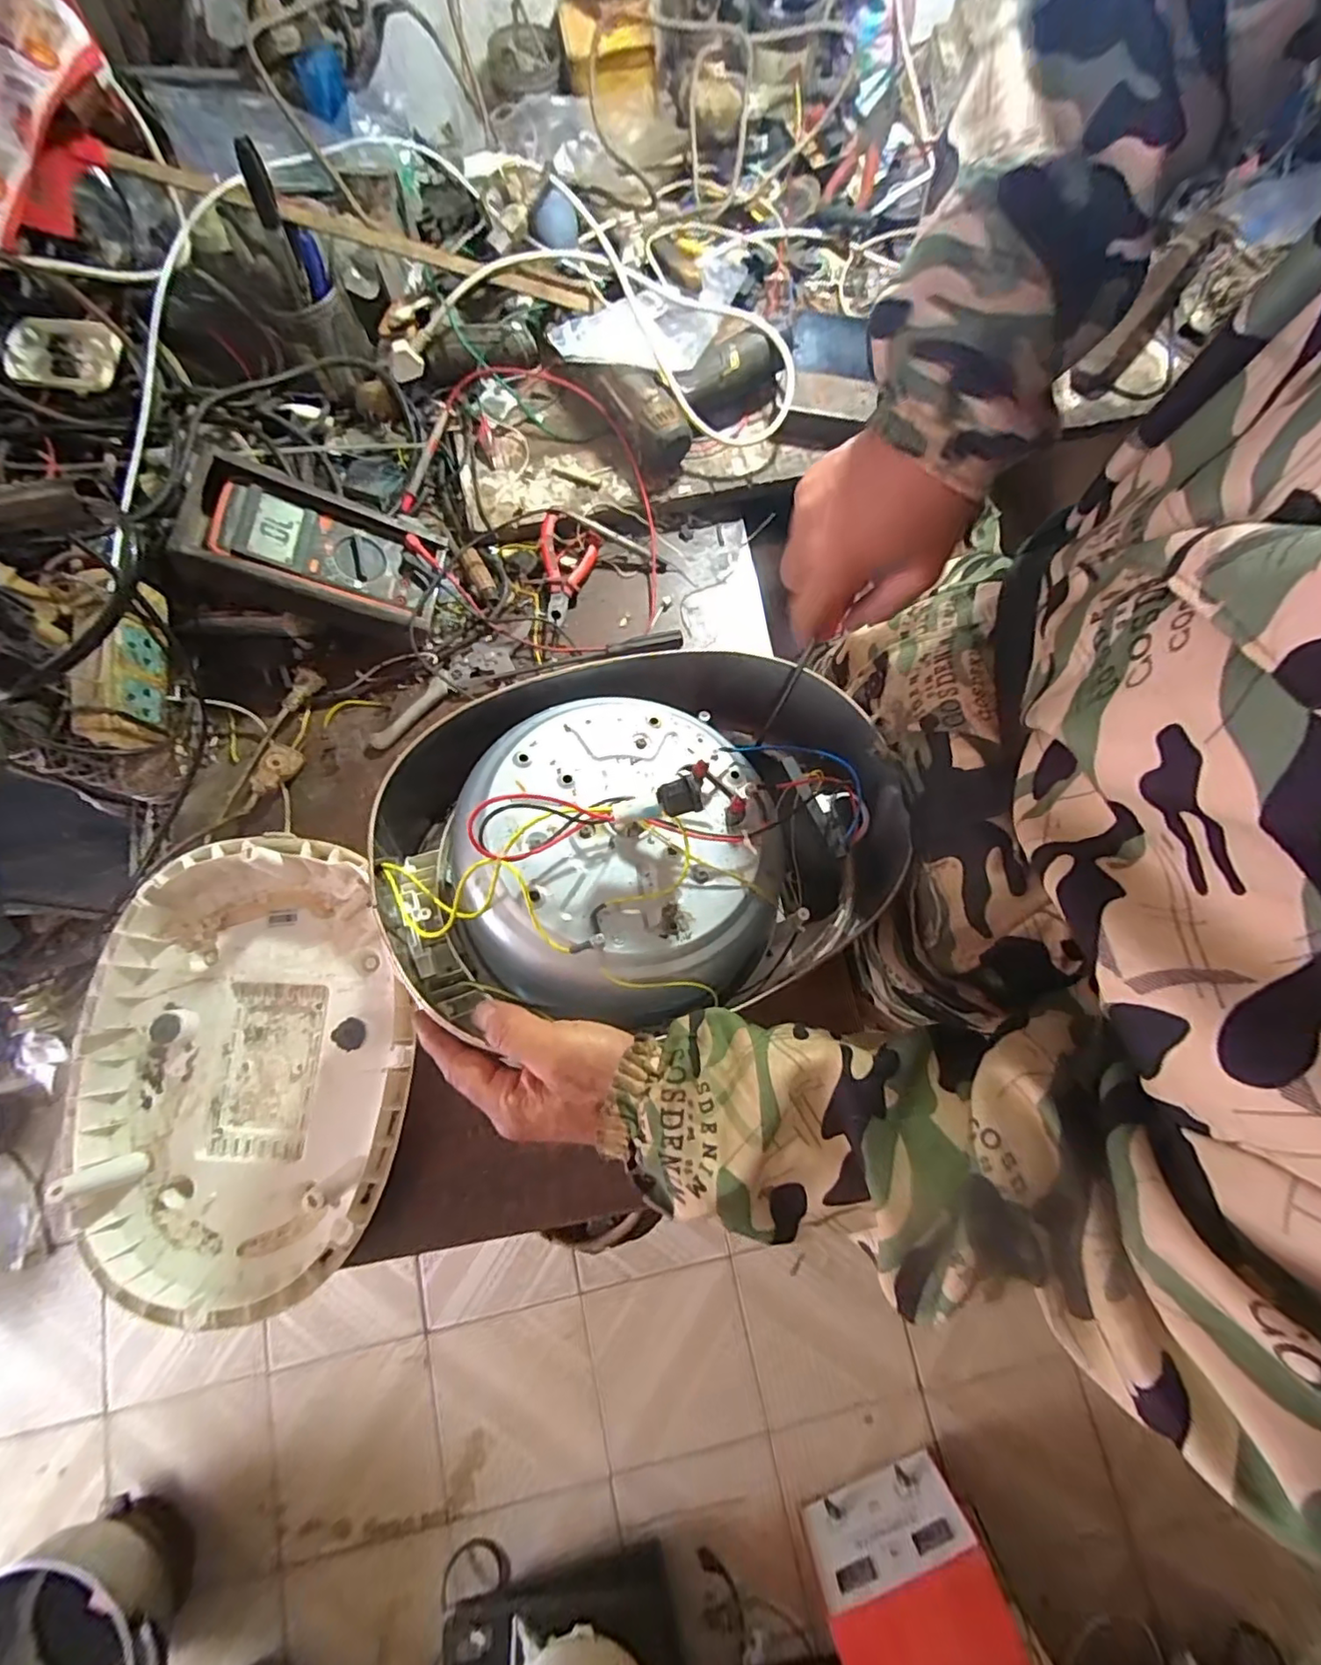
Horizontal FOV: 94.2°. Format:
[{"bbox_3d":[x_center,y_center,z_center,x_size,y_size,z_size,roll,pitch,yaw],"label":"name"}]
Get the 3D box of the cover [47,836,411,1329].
[{"bbox_3d":[-0.322,0.177,0.482,0.243,0.061,0.335,-13,75,-2],"label":"cover"}]

